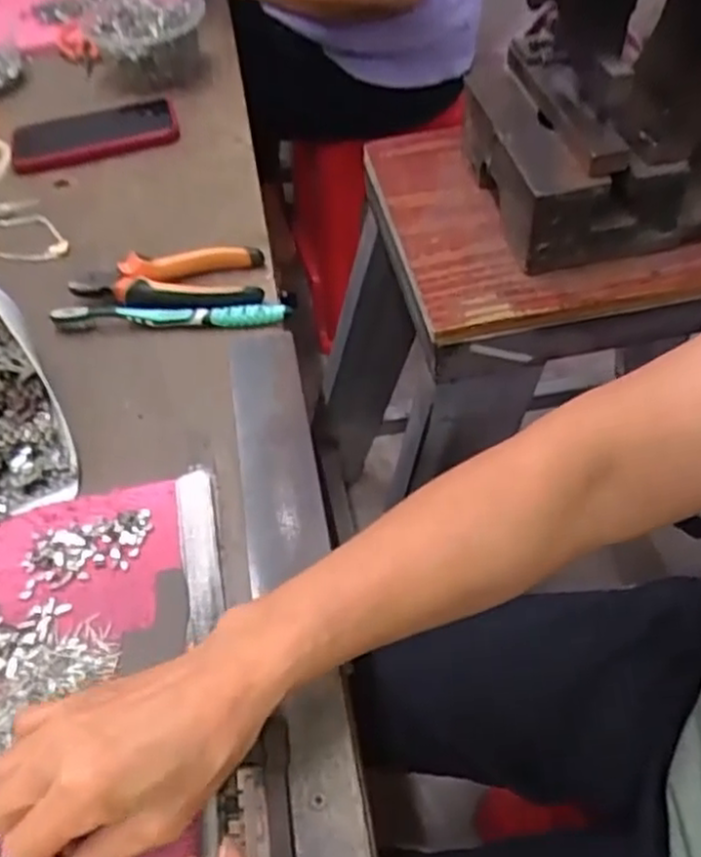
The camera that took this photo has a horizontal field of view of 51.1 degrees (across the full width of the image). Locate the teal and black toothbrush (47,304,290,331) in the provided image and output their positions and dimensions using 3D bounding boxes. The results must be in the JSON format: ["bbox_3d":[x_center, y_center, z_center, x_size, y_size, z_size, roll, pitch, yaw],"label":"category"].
[{"bbox_3d":[-0.140,-0.088,0.567,0.185,0.009,0.017,1,52,6],"label":"teal and black toothbrush"}]

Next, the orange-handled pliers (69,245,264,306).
[{"bbox_3d":[-0.146,-0.119,0.588,0.148,0.018,0.071,-6,52,1],"label":"orange-handled pliers"}]

